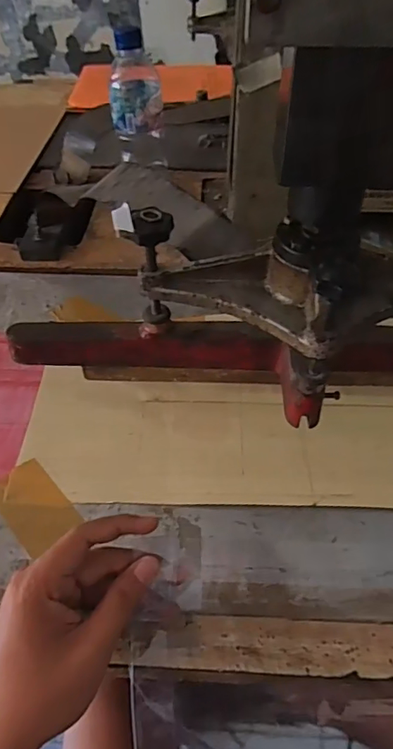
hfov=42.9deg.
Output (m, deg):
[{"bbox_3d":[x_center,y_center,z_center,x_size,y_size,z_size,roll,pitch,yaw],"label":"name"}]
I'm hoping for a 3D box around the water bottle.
[{"bbox_3d":[-0.075,-0.340,0.628,0.064,0.146,0.060,-6,47,-6],"label":"water bottle"}]

